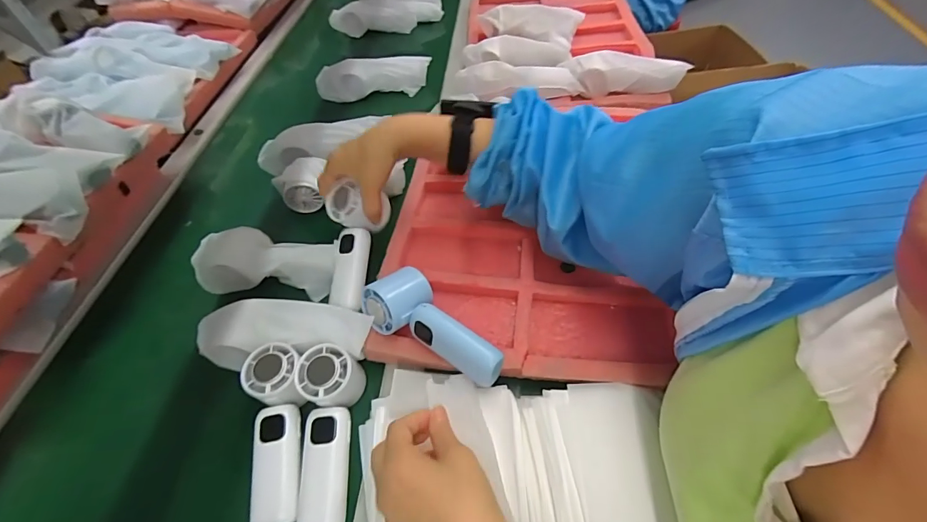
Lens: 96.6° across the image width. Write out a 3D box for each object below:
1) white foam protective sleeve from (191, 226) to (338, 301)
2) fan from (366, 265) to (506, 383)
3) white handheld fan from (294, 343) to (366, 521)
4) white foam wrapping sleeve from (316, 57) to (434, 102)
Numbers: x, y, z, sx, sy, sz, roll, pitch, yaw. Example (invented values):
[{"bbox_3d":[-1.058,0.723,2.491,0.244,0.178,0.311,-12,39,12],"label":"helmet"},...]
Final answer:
[{"bbox_3d":[-0.235,0.003,0.511,0.176,0.054,0.071,2,52,7],"label":"white foam protective sleeve"},{"bbox_3d":[-0.034,0.071,0.404,0.070,0.047,0.149,-34,57,-20],"label":"fan"},{"bbox_3d":[-0.126,0.160,0.388,0.051,0.038,0.152,-5,66,1],"label":"white handheld fan"},{"bbox_3d":[-0.163,-0.337,0.763,0.208,0.057,0.054,-11,52,-3],"label":"white foam wrapping sleeve"}]

